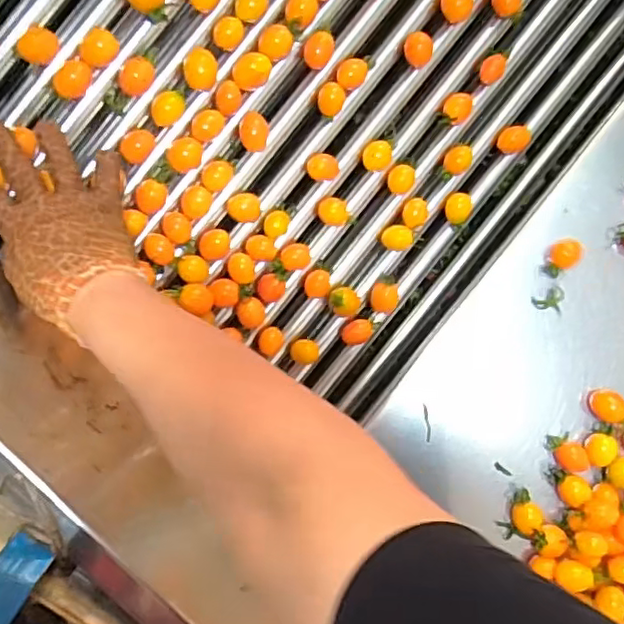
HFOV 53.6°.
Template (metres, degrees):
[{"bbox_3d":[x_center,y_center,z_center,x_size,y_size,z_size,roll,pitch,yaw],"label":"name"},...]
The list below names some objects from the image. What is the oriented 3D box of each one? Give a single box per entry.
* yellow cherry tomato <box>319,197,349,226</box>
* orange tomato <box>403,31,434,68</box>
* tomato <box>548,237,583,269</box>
[{"bbox_3d":[0.020,-0.090,0.554,0.029,0.018,0.025,2,95,-5],"label":"yellow cherry tomato"},{"bbox_3d":[0.091,-0.226,0.533,0.027,0.021,0.023,43,90,-7],"label":"orange tomato"},{"bbox_3d":[0.231,-0.053,0.549,0.032,0.027,0.026,-8,96,-4],"label":"tomato"}]

